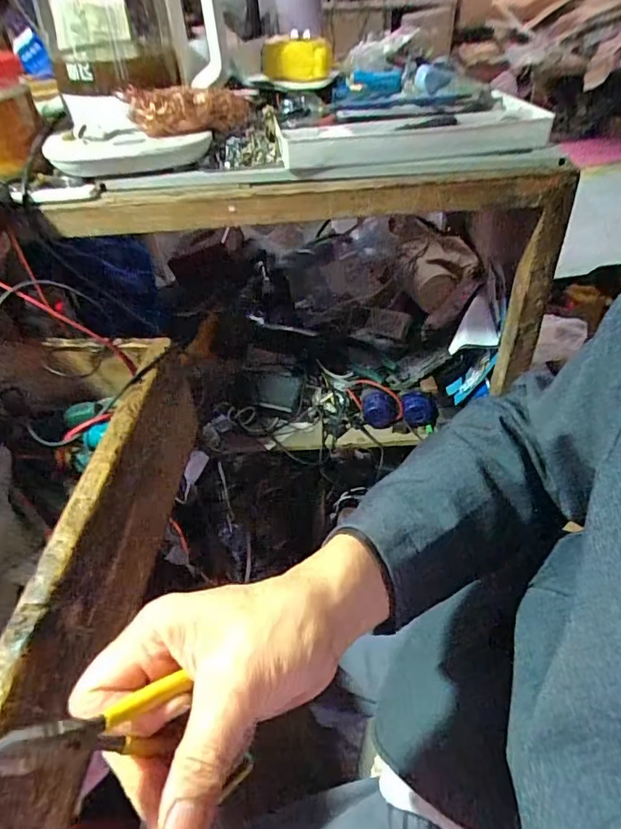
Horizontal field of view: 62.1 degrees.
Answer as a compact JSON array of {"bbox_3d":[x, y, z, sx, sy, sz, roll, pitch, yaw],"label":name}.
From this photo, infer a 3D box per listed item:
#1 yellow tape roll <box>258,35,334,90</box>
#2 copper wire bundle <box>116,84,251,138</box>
[{"bbox_3d":[-0.013,-0.412,0.602,0.090,0.044,0.072,-4,44,0],"label":"yellow tape roll"},{"bbox_3d":[-0.119,-0.310,0.523,0.128,0.045,0.035,-22,47,-18],"label":"copper wire bundle"}]

